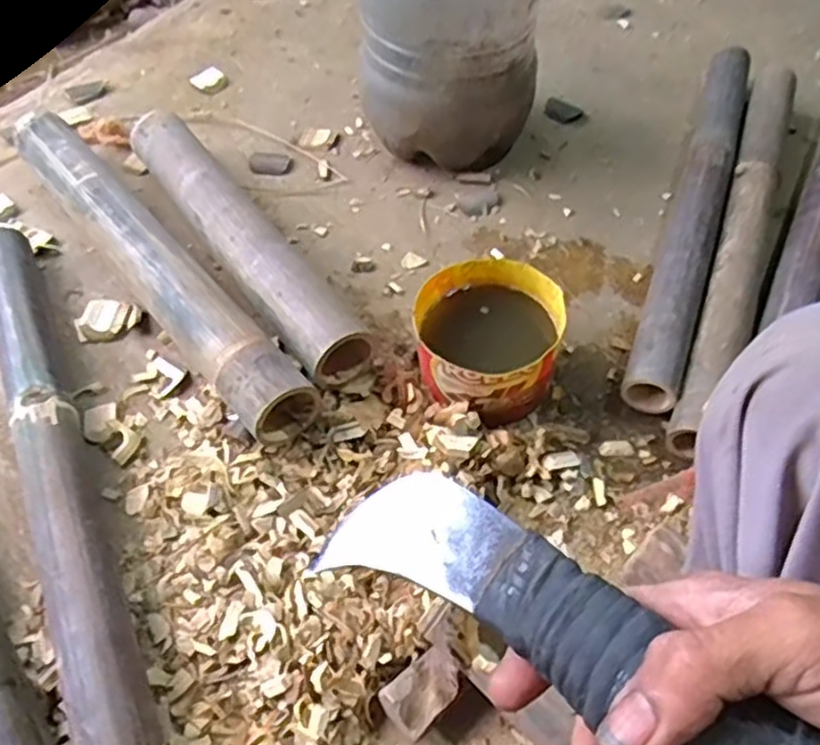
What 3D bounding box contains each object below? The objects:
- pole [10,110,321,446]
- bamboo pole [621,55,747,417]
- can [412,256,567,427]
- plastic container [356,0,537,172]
[{"bbox_3d":[-0.314,-0.133,0.855,0.075,0.085,0.591,-35,62,-23],"label":"pole"},{"bbox_3d":[0.377,-0.228,0.942,0.060,0.071,0.688,18,57,12],"label":"bamboo pole"},{"bbox_3d":[0.086,-0.031,0.773,0.153,0.098,0.153,0,55,-1],"label":"can"},{"bbox_3d":[0.049,-0.453,0.975,0.221,0.275,0.243,1,55,1],"label":"plastic container"}]

